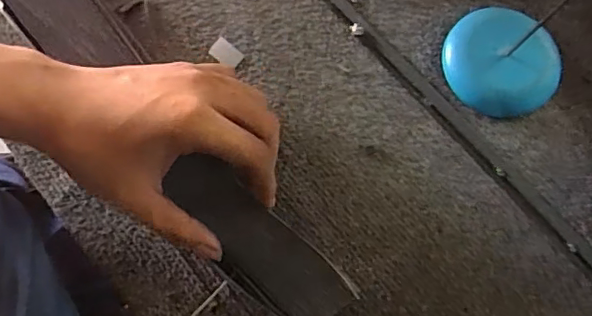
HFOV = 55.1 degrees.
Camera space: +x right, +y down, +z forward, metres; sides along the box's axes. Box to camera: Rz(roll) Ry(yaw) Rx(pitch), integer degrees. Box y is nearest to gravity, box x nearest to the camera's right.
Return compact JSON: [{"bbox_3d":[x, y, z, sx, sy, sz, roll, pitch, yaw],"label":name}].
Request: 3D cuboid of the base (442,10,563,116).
[{"bbox_3d":[0.151,-0.071,0.420,0.077,0.020,0.084,0,77,0],"label":"base"}]

